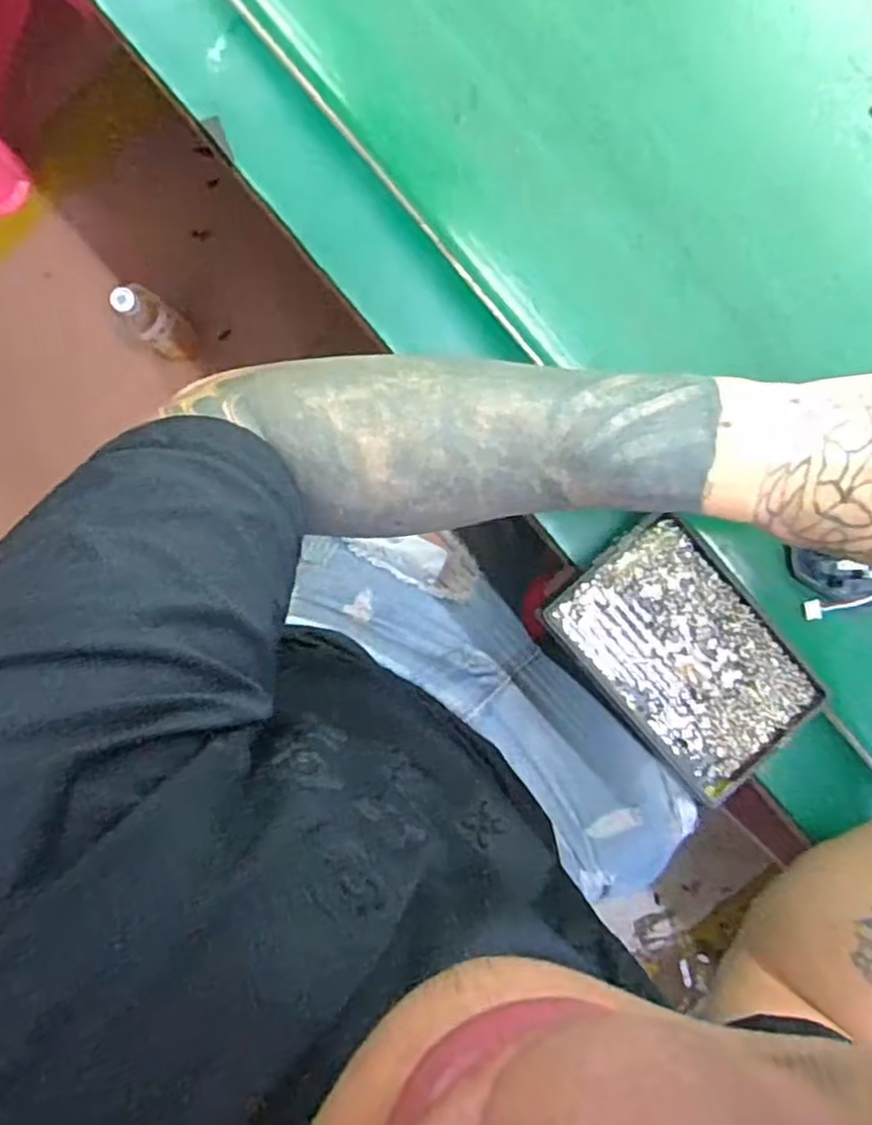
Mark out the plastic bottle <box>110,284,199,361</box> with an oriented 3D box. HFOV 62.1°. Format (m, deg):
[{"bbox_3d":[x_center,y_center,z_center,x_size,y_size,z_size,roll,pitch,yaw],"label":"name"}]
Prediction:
[{"bbox_3d":[-0.383,-0.326,0.990,0.066,0.198,0.060,0,94,-2],"label":"plastic bottle"}]

